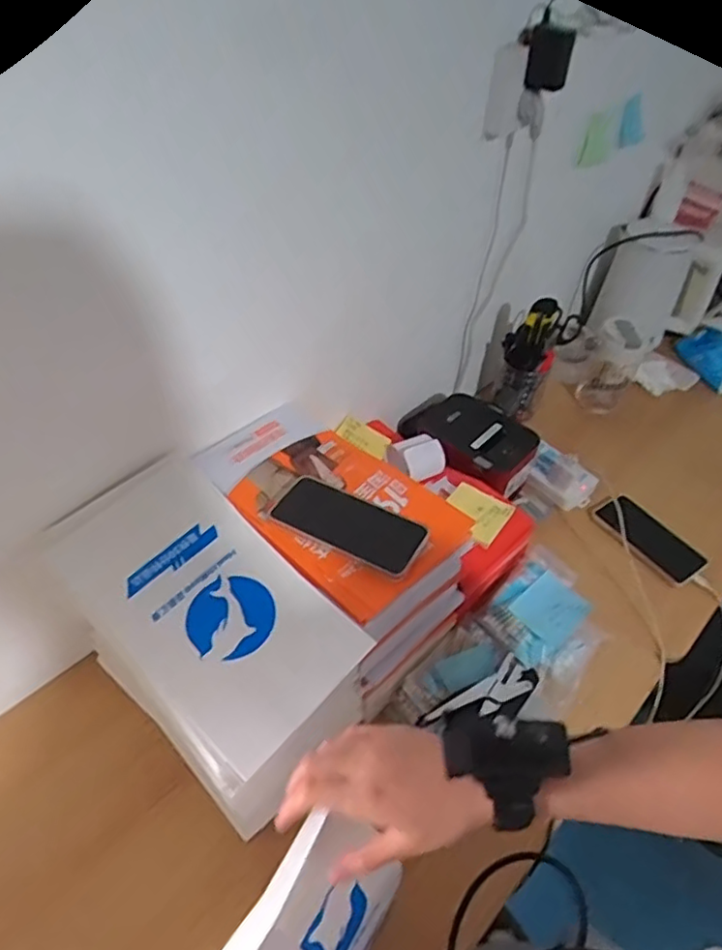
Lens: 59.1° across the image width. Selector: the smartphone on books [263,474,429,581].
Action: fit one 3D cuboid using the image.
[{"bbox_3d":[-0.012,0.049,0.645,0.157,0.012,0.078,23,45,23],"label":"smartphone on books"}]

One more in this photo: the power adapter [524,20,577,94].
[{"bbox_3d":[0.213,-0.469,0.714,0.048,0.066,0.021,9,46,3],"label":"power adapter"}]

